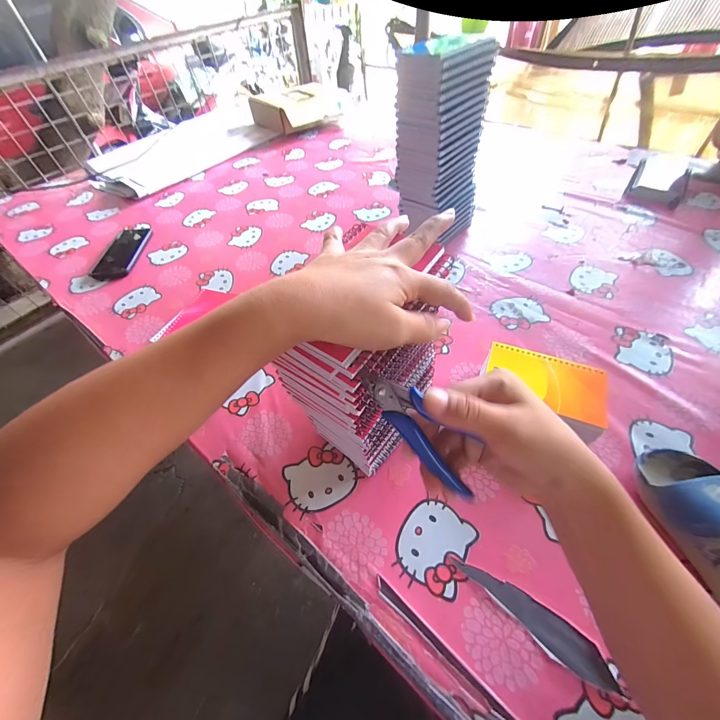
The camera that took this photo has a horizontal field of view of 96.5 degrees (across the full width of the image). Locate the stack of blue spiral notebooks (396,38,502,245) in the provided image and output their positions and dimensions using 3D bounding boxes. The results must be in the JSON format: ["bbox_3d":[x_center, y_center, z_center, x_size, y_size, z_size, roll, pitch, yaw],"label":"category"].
[{"bbox_3d":[0.142,-0.357,0.568,0.107,0.285,0.136,36,63,27],"label":"stack of blue spiral notebooks"}]

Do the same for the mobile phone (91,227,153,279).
[{"bbox_3d":[-0.515,-0.237,0.701,0.083,0.009,0.177,-3,53,2],"label":"mobile phone"}]

